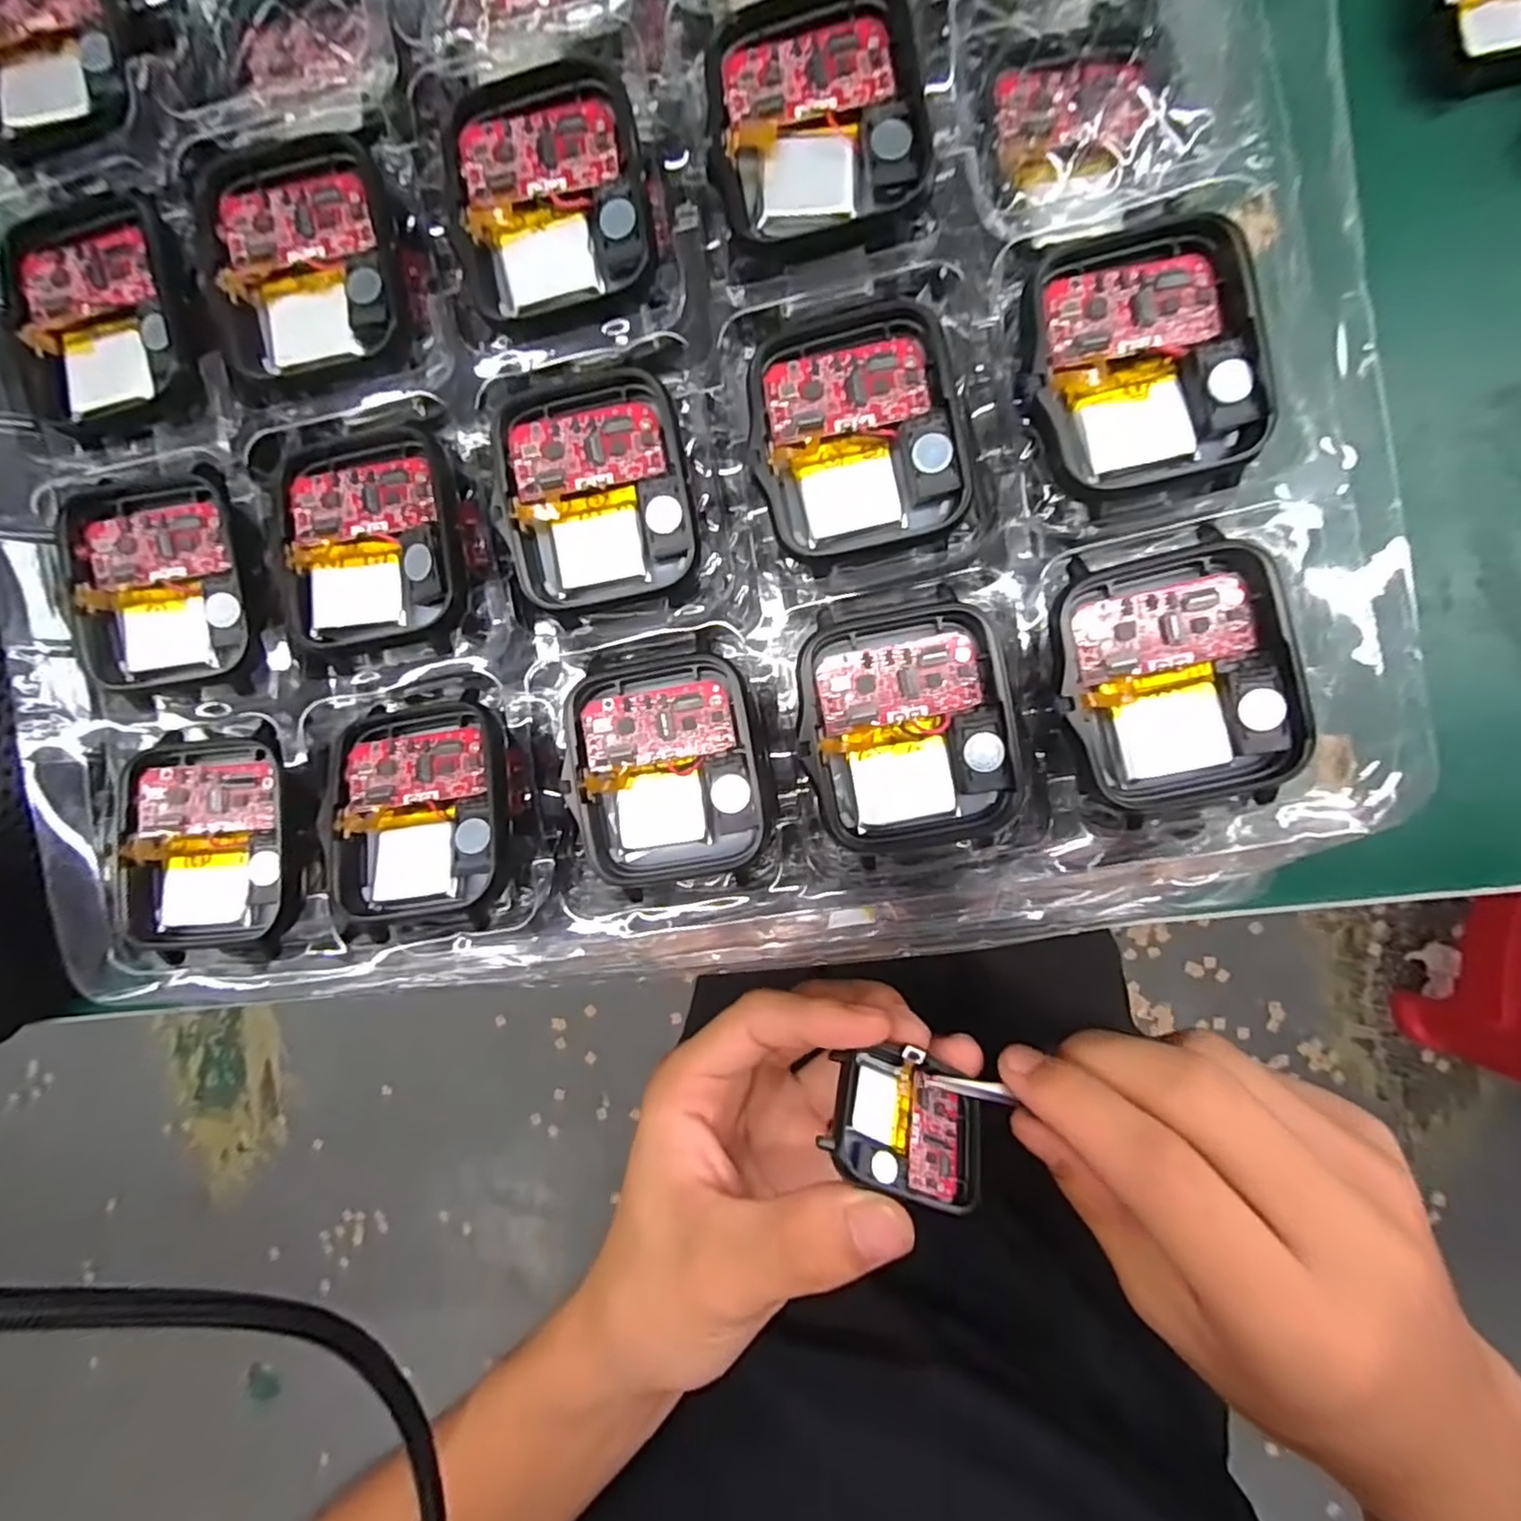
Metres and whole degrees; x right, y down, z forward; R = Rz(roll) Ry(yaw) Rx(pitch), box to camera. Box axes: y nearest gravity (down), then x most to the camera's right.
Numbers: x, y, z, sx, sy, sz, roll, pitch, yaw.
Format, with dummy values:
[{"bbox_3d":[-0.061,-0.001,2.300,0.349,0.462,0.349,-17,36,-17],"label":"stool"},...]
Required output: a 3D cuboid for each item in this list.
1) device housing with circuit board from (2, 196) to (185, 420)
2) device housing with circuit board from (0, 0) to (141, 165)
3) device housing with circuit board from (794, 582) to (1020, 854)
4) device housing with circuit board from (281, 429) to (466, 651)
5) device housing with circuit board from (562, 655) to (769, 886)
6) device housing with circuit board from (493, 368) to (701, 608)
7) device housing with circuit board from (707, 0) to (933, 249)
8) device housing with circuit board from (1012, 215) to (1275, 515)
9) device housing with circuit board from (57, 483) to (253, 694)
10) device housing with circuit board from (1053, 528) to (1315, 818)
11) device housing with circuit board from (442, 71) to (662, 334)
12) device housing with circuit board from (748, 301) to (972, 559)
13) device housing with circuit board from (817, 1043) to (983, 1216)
[{"bbox_3d":[-0.137,-0.093,0.135,0.037,0.006,0.041,-4,91,6],"label":"device housing with circuit board"},{"bbox_3d":[-0.146,-0.147,0.131,0.037,0.005,0.047,-13,90,6],"label":"device housing with circuit board"},{"bbox_3d":[0.028,-0.005,0.123,0.037,0.008,0.045,-12,91,6],"label":"device housing with circuit board"},{"bbox_3d":[-0.080,-0.045,0.134,0.036,0.006,0.042,-8,92,6],"label":"device housing with circuit board"},{"bbox_3d":[-0.019,0.002,0.130,0.037,0.007,0.043,-9,92,6],"label":"device housing with circuit board"},{"bbox_3d":[-0.033,-0.054,0.130,0.036,0.007,0.044,-8,92,6],"label":"device housing with circuit board"},{"bbox_3d":[0.010,-0.118,0.119,0.038,0.004,0.041,-3,92,6],"label":"device housing with circuit board"},{"bbox_3d":[0.066,-0.068,0.114,0.039,0.006,0.046,-5,92,6],"label":"device housing with circuit board"},{"bbox_3d":[-0.127,-0.038,0.138,0.034,0.006,0.043,-9,90,6],"label":"device housing with circuit board"},{"bbox_3d":[0.073,-0.014,0.115,0.037,0.006,0.044,-9,92,6],"label":"device housing with circuit board"},{"bbox_3d":[-0.041,-0.109,0.127,0.037,0.007,0.046,-8,92,6],"label":"device housing with circuit board"},{"bbox_3d":[0.018,-0.062,0.123,0.037,0.006,0.042,-11,91,6],"label":"device housing with circuit board"},{"bbox_3d":[0.042,0.102,0.183,0.044,0.036,0.005,24,139,-7],"label":"device housing with circuit board"}]

